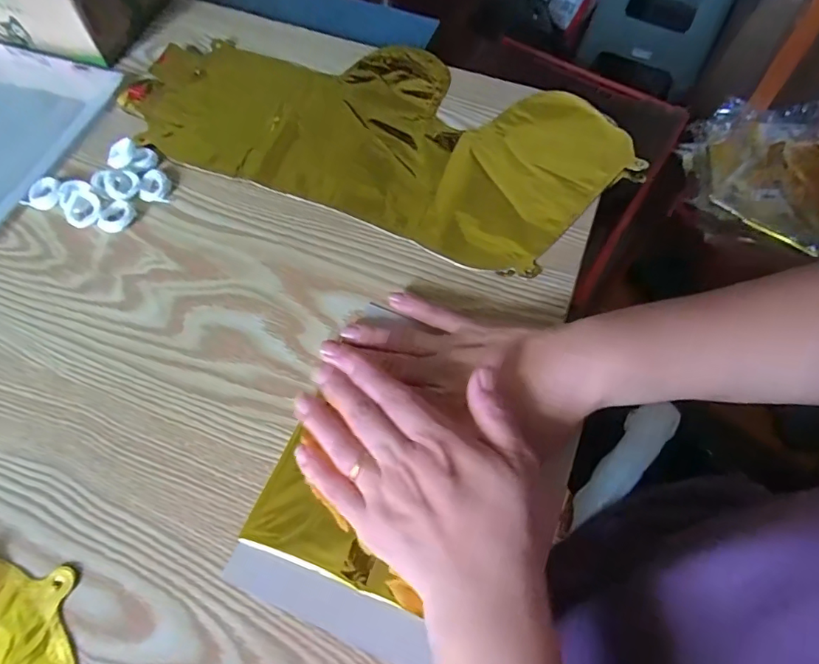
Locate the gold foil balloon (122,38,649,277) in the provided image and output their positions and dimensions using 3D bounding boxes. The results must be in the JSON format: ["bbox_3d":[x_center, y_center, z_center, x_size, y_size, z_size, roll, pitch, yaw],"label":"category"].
[{"bbox_3d":[-0.036,-0.182,0.442,0.421,0.009,0.198,21,64,9],"label":"gold foil balloon"}]

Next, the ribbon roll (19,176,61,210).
[{"bbox_3d":[-0.289,-0.107,0.400,0.030,0.011,0.025,-40,70,-19],"label":"ribbon roll"}]

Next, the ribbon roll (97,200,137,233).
[{"bbox_3d":[-0.228,-0.090,0.395,0.025,0.005,0.027,6,63,2],"label":"ribbon roll"}]

